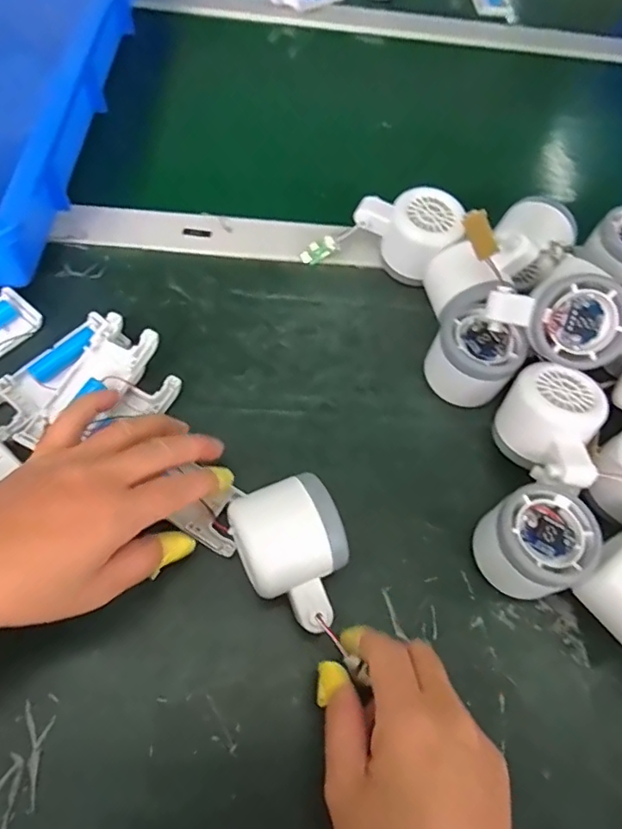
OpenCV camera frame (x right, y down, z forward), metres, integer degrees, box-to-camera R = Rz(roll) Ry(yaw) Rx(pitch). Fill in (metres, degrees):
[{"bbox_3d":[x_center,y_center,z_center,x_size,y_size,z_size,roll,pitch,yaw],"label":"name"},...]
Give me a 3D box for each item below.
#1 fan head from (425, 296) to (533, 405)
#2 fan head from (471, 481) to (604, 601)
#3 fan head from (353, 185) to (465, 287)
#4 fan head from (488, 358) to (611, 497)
[{"bbox_3d":[0.115,-0.038,0.395,0.061,0.053,0.053,37,65,12],"label":"fan head"},{"bbox_3d":[0.134,0.079,0.333,0.061,0.049,0.057,3,63,-5],"label":"fan head"},{"bbox_3d":[0.079,-0.150,0.443,0.083,0.054,0.052,39,66,14],"label":"fan head"},{"bbox_3d":[0.158,0.008,0.361,0.062,0.043,0.079,16,72,14],"label":"fan head"}]

